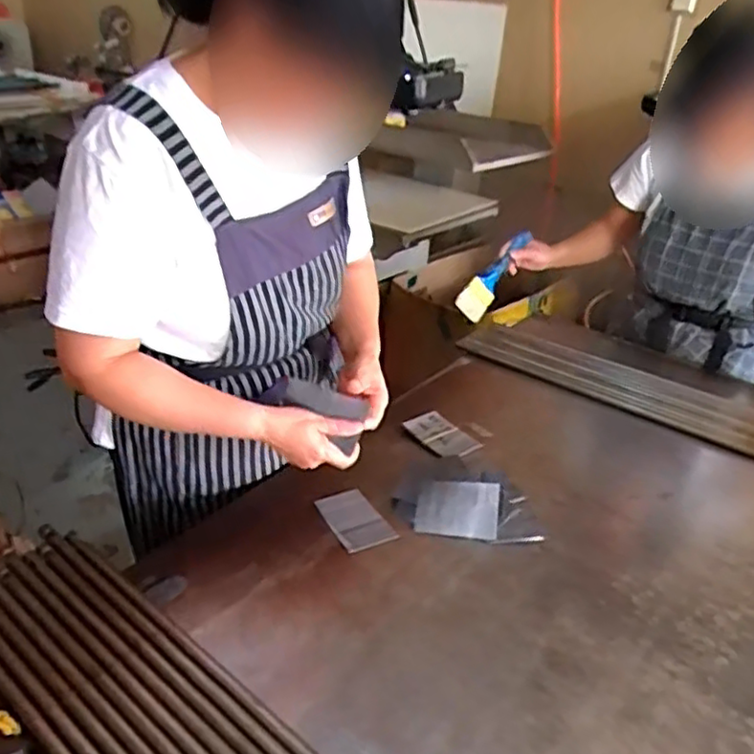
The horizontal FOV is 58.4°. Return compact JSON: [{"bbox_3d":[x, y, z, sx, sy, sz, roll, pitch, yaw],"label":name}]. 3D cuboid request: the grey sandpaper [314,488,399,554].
[{"bbox_3d":[-0.028,0.193,0.909,0.077,0.007,0.102,-11,40,-31],"label":"grey sandpaper"}]

